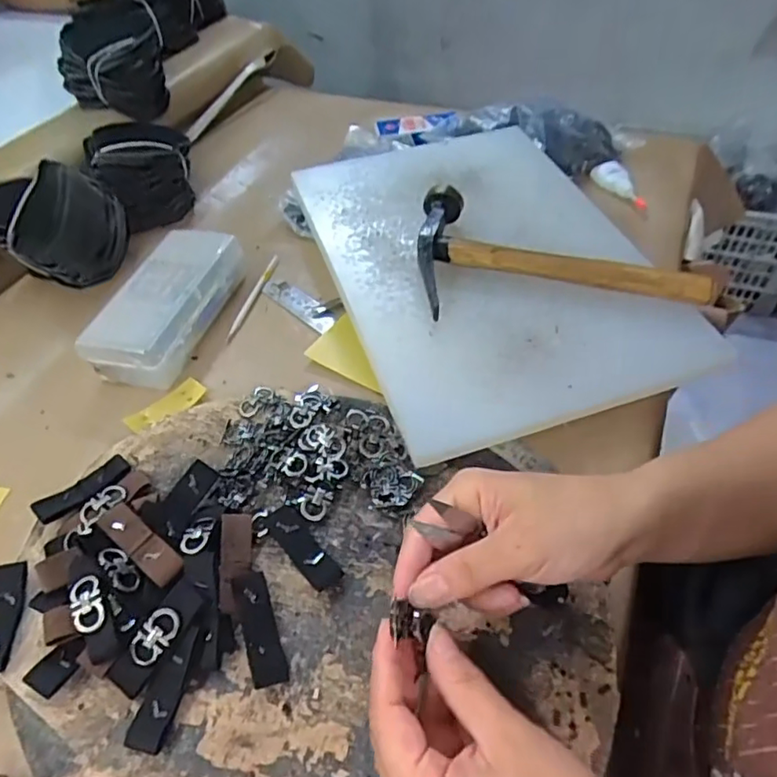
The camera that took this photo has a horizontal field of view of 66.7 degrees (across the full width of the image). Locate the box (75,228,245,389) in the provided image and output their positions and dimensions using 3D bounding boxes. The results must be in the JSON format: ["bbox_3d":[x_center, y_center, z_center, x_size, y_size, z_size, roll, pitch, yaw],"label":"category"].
[{"bbox_3d":[-0.193,-0.077,0.525,0.070,0.048,0.166,6,48,11],"label":"box"}]

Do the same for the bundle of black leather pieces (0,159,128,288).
[{"bbox_3d":[-0.311,-0.153,0.557,0.119,0.094,0.094,-29,51,-19],"label":"bundle of black leather pieces"}]

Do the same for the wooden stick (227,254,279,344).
[{"bbox_3d":[-0.128,-0.088,0.563,0.009,0.005,0.120,6,48,11],"label":"wooden stick"}]

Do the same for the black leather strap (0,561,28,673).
[{"bbox_3d":[-0.226,0.132,0.343,0.019,0.004,0.064,0,49,-13],"label":"black leather strap"}]

